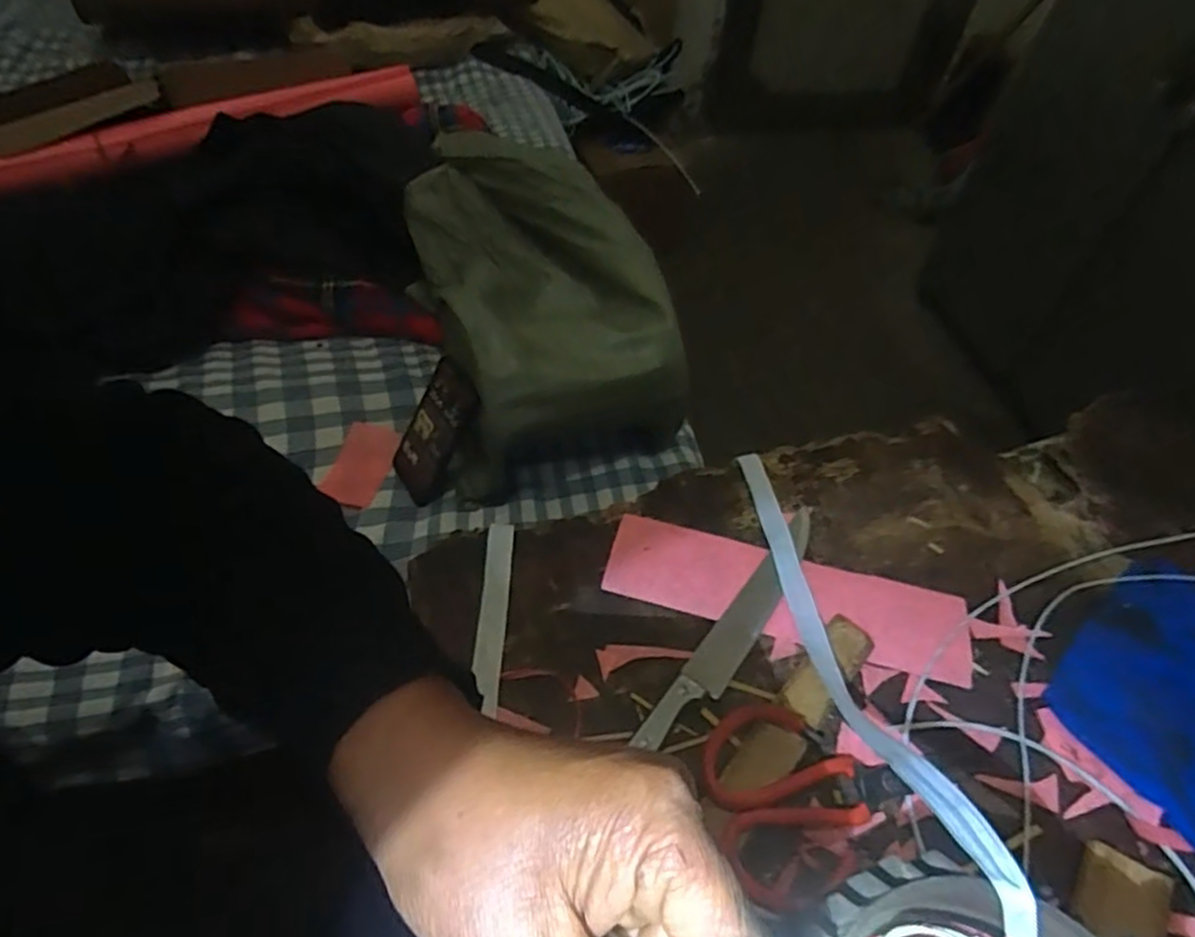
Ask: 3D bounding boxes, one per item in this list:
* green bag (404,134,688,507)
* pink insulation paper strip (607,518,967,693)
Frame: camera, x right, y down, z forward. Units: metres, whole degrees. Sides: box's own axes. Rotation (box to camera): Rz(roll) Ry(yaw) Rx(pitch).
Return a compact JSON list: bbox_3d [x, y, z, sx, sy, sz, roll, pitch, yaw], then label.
[{"bbox_3d":[-0.093,-0.209,0.872,0.260,0.206,0.427,-17,53,-17],"label":"green bag"},{"bbox_3d":[0.142,0.095,0.534,0.268,0.010,0.070,13,54,6],"label":"pink insulation paper strip"}]

